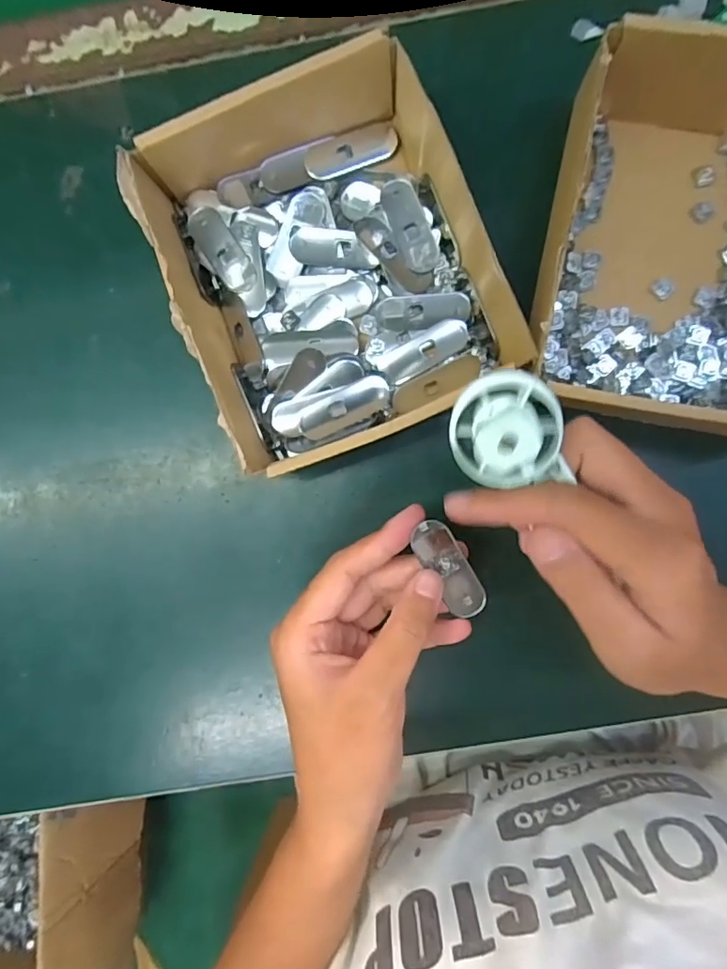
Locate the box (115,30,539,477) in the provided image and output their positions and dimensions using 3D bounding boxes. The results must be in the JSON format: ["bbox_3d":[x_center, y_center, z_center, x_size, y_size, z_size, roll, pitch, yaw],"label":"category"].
[{"bbox_3d":[-0.013,-0.107,0.264,0.153,0.052,0.176,-22,91,3],"label":"box"}]

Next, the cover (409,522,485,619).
[{"bbox_3d":[0.039,0.039,0.240,0.018,0.005,0.049,-30,102,3],"label":"cover"}]

